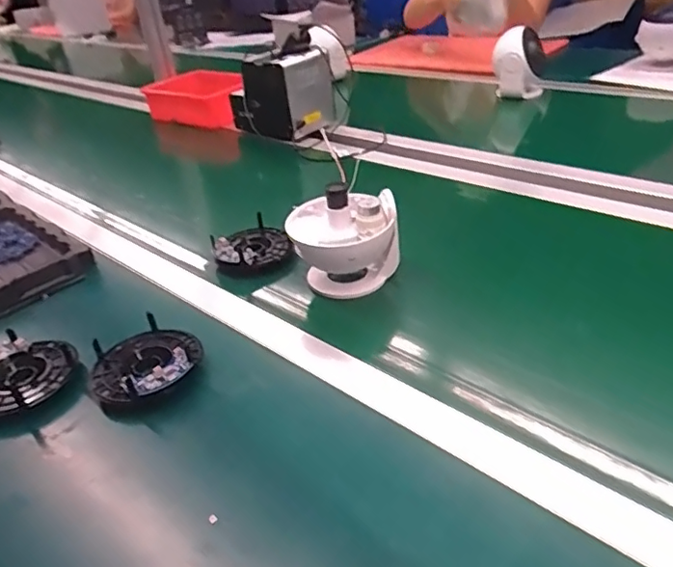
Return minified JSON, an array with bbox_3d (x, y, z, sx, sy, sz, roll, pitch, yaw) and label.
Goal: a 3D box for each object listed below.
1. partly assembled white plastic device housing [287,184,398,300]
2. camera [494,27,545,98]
[{"bbox_3d":[0.009,-0.042,0.633,0.116,0.108,0.098,-6,33,3],"label":"partly assembled white plastic device housing"},{"bbox_3d":[0.383,-0.462,1.186,0.101,0.129,0.092,2,34,15],"label":"camera"}]

